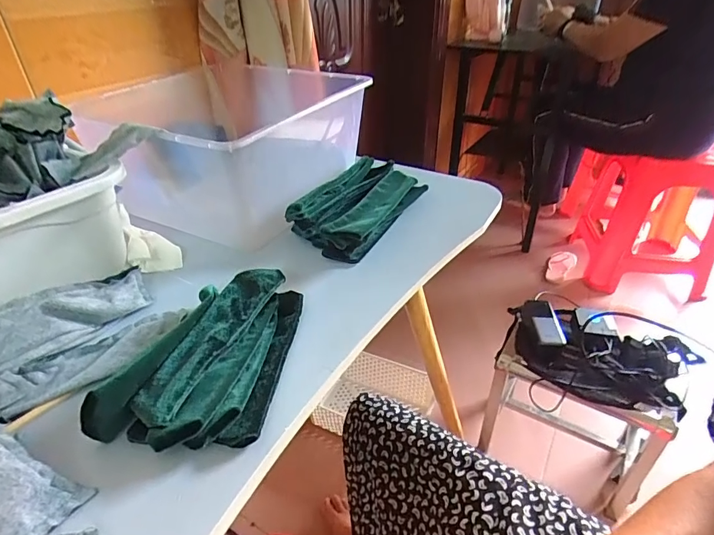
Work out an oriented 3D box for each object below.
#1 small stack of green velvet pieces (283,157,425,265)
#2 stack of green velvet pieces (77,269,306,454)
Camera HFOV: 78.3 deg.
[{"bbox_3d":[0.003,-0.082,0.579,0.111,0.047,0.198,21,41,27],"label":"small stack of green velvet pieces"},{"bbox_3d":[-0.118,0.062,0.356,0.111,0.033,0.164,3,36,5],"label":"stack of green velvet pieces"}]

